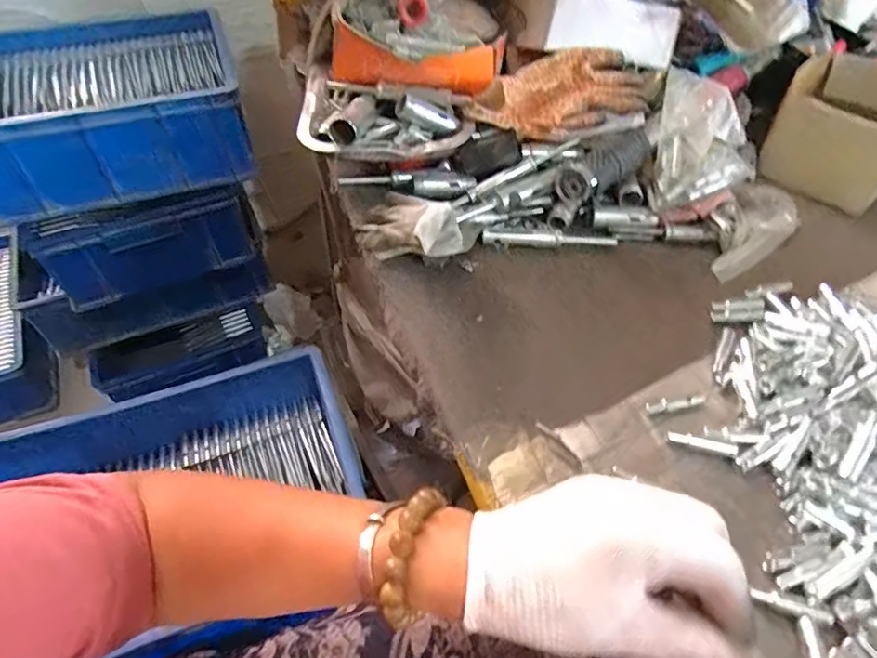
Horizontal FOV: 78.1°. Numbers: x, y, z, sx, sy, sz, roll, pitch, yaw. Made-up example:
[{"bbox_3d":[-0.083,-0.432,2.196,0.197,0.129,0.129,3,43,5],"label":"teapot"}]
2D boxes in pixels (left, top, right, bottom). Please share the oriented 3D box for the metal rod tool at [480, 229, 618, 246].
[{"bbox_3d":[0.113,-0.091,0.547,0.136,0.012,0.014,3,51,0],"label":"metal rod tool"}]

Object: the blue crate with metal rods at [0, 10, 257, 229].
[{"bbox_3d":[-0.499,-0.323,0.795,0.381,0.137,0.296,-18,54,-16],"label":"blue crate with metal rods"}]

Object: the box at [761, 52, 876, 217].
[{"bbox_3d":[0.474,-0.235,0.630,0.141,0.089,0.174,28,55,19],"label":"box"}]

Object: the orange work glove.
[{"bbox_3d":[0.136,-0.252,0.589,0.213,0.057,0.080,-15,53,-14],"label":"orange work glove"}]

